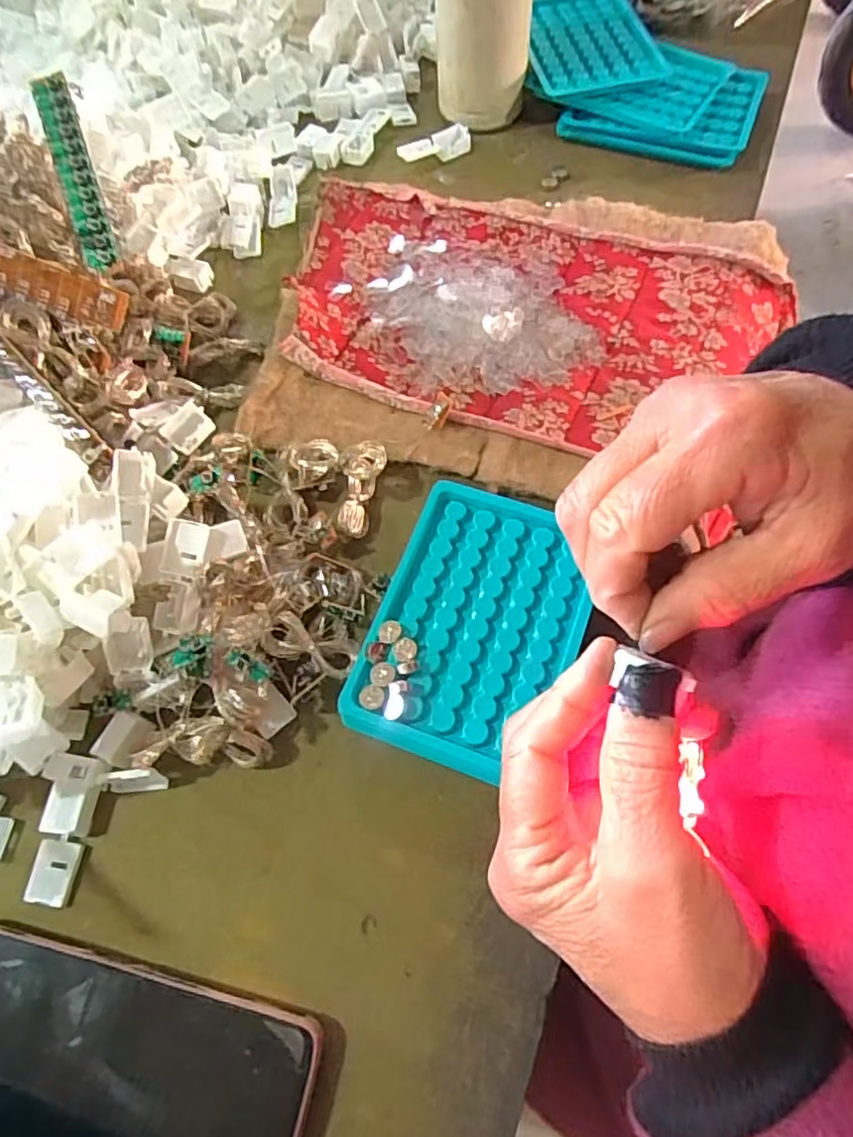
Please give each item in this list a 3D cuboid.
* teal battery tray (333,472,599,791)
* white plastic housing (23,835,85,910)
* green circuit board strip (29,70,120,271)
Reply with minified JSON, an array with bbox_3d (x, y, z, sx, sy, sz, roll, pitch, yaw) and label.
[{"bbox_3d":[0.024,0.028,0.322,0.093,0.028,0.133,18,69,9],"label":"teal battery tray"},{"bbox_3d":[-0.171,0.138,0.300,0.021,0.004,0.028,7,67,5],"label":"white plastic housing"},{"bbox_3d":[-0.207,-0.233,0.385,0.022,0.010,0.118,-18,87,-6],"label":"green circuit board strip"}]

